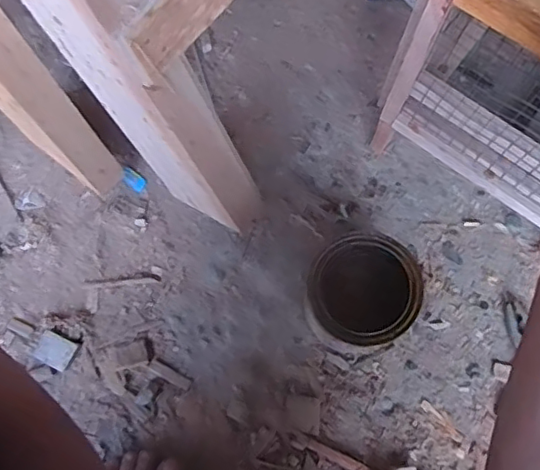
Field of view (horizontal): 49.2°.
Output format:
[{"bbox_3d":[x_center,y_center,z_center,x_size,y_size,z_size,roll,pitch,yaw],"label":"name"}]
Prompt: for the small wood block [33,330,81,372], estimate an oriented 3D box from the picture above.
[{"bbox_3d":[-0.249,0.135,0.685,0.046,0.006,0.036,24,76,8],"label":"small wood block"}]

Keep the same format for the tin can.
[{"bbox_3d":[0.094,0.069,0.624,0.104,0.136,0.106,-1,74,2],"label":"tin can"}]

